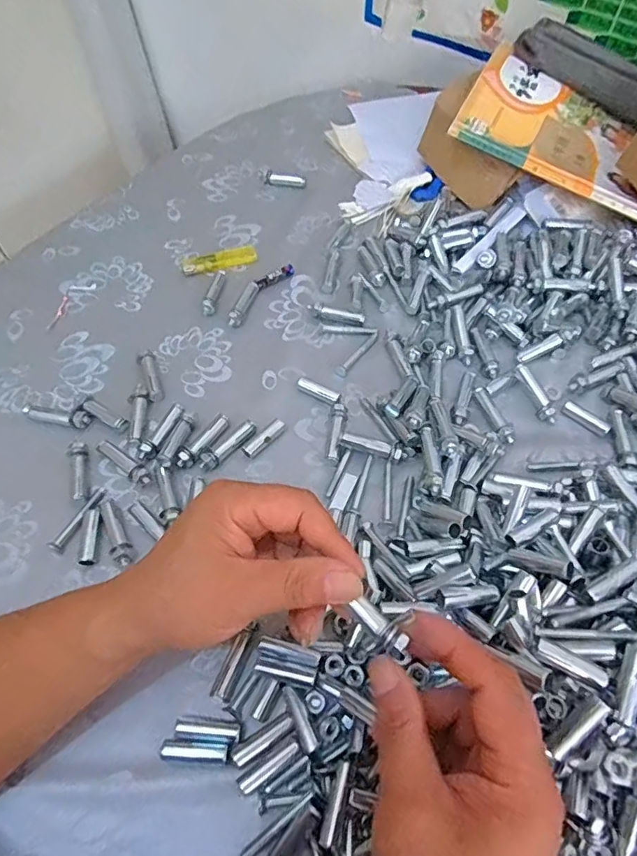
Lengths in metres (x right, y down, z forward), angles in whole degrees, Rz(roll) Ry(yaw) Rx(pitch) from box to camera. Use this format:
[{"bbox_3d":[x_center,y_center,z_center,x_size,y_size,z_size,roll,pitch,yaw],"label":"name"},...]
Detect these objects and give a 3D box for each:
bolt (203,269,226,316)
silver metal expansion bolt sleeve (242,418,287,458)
[{"bbox_3d":[-0.101,-0.133,0.511,0.010,0.010,0.062,5,58,5],"label":"bolt"},{"bbox_3d":[-0.044,0.008,0.424,0.012,0.008,0.040,39,67,23],"label":"silver metal expansion bolt sleeve"}]

